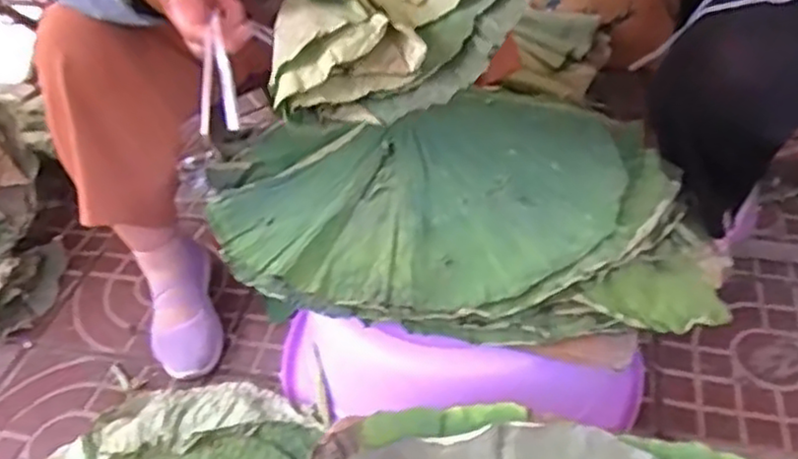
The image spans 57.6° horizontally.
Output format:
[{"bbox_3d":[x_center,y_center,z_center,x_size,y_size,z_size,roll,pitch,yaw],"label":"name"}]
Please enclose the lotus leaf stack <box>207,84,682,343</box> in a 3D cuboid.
[{"bbox_3d":[0.047,-0.034,0.859,0.549,0.101,0.335,-4,41,2],"label":"lotus leaf stack"}]

